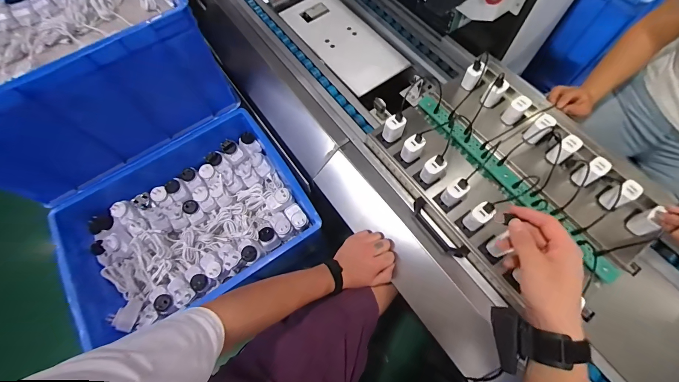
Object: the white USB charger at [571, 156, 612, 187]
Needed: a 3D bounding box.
[{"bbox_3d":[0.473,-0.033,0.565,0.049,0.049,0.031,-32,70,-11],"label":"white USB charger"}]

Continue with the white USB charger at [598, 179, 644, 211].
[{"bbox_3d":[0.507,0.008,0.539,0.039,0.052,0.033,-23,68,-7],"label":"white USB charger"}]

